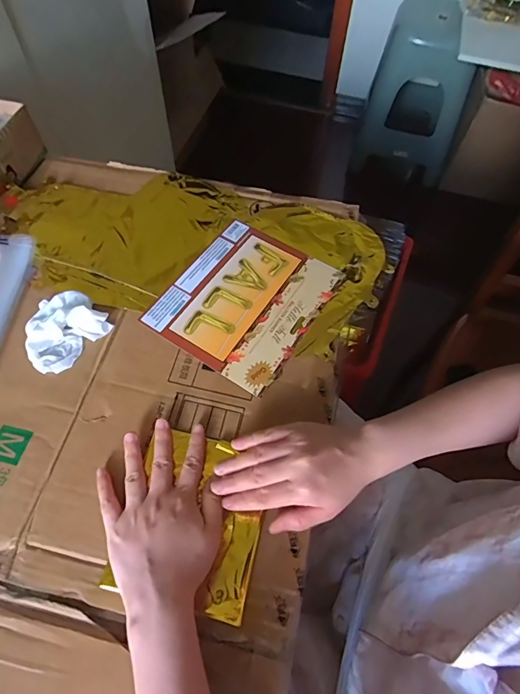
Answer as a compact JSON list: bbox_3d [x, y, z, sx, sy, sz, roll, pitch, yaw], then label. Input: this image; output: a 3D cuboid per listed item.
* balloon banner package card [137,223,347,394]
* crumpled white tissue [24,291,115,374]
[{"bbox_3d":[-0.016,-0.058,0.477,0.161,0.009,0.187,30,64,15],"label":"balloon banner package card"},{"bbox_3d":[-0.215,-0.021,0.440,0.075,0.026,0.086,33,65,16],"label":"crumpled white tissue"}]

